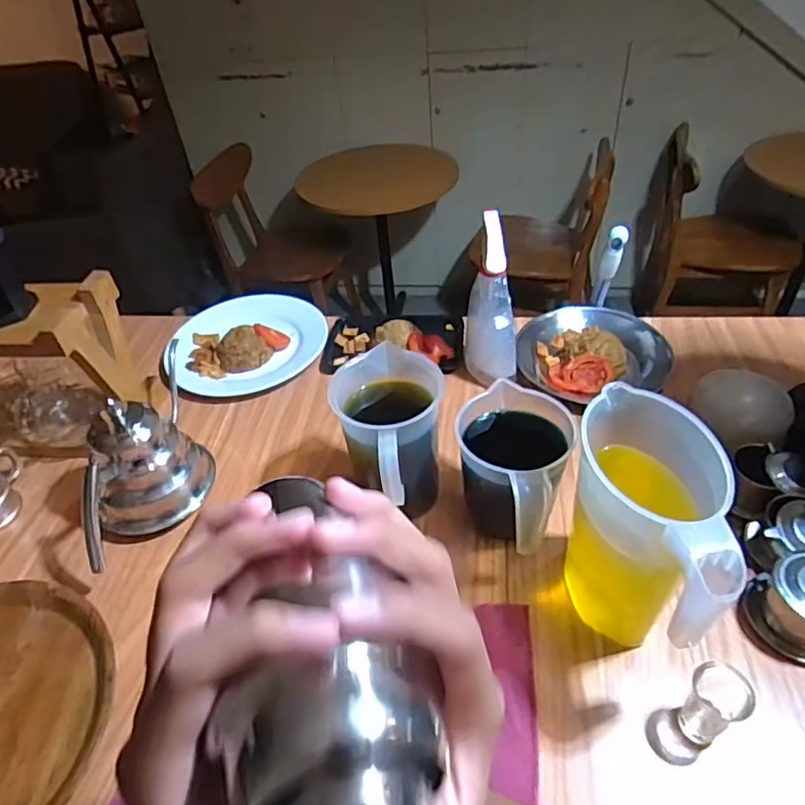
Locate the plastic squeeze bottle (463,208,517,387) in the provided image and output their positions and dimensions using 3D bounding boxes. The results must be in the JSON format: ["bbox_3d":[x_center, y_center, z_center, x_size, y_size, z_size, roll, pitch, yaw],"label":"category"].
[{"bbox_3d":[0.119,-0.130,0.786,0.069,0.227,0.078,0,42,6],"label":"plastic squeeze bottle"}]

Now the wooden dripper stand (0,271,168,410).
[{"bbox_3d":[-0.570,-0.052,0.777,0.435,0.196,0.149,1,42,7],"label":"wooden dripper stand"}]

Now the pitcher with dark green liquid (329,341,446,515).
[{"bbox_3d":[-0.004,0.053,0.644,0.115,0.174,0.144,-17,43,-13],"label":"pitcher with dark green liquid"}]

